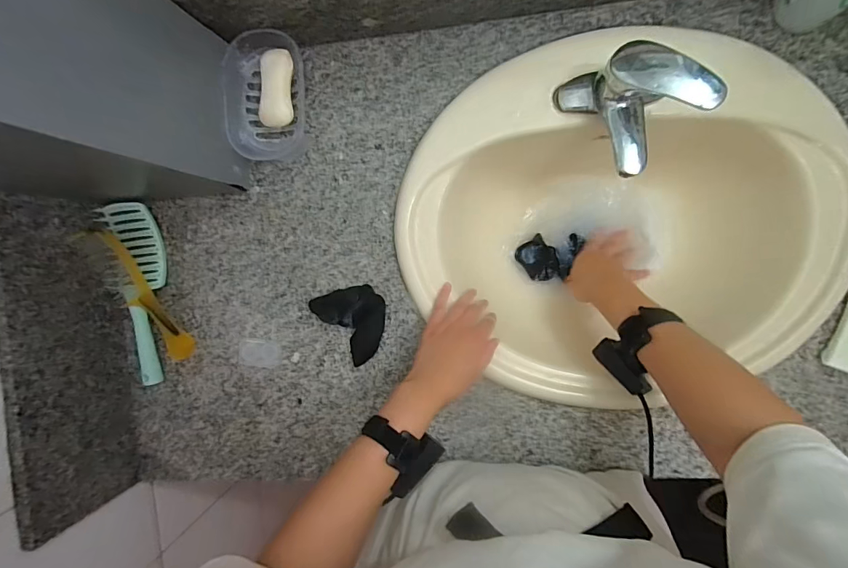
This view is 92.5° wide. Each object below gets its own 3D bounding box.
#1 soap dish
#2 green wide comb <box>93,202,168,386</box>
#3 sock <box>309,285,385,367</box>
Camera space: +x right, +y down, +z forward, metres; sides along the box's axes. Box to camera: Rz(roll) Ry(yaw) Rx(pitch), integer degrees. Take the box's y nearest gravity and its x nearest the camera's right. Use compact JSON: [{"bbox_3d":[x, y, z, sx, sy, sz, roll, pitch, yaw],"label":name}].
[{"bbox_3d":[-0.196,-0.239,0.524,0.094,0.058,0.154,1,93,8],"label":"soap dish"},{"bbox_3d":[-0.399,0.011,0.576,0.067,0.039,0.259,-12,91,8],"label":"green wide comb"},{"bbox_3d":[-0.091,0.049,0.542,0.086,0.038,0.106,-34,88,8],"label":"sock"}]

